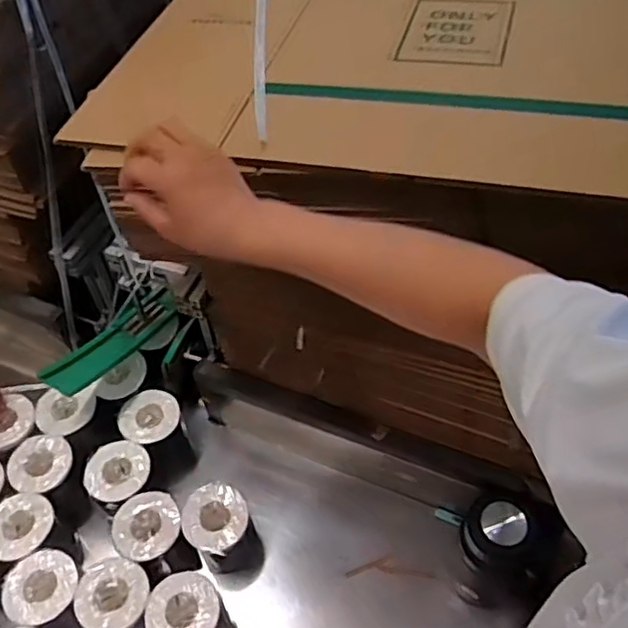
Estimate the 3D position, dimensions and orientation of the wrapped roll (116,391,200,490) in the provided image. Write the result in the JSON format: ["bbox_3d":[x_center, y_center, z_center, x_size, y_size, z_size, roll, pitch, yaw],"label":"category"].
[{"bbox_3d":[-0.257,0.208,1.053,0.092,0.172,0.096,0,51,1],"label":"wrapped roll"}]

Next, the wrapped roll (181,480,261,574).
[{"bbox_3d":[-0.135,0.331,0.944,0.094,0.162,0.089,0,51,1],"label":"wrapped roll"}]

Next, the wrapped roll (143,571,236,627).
[{"bbox_3d":[-0.163,0.437,0.873,0.111,0.164,0.094,22,54,17],"label":"wrapped roll"}]

